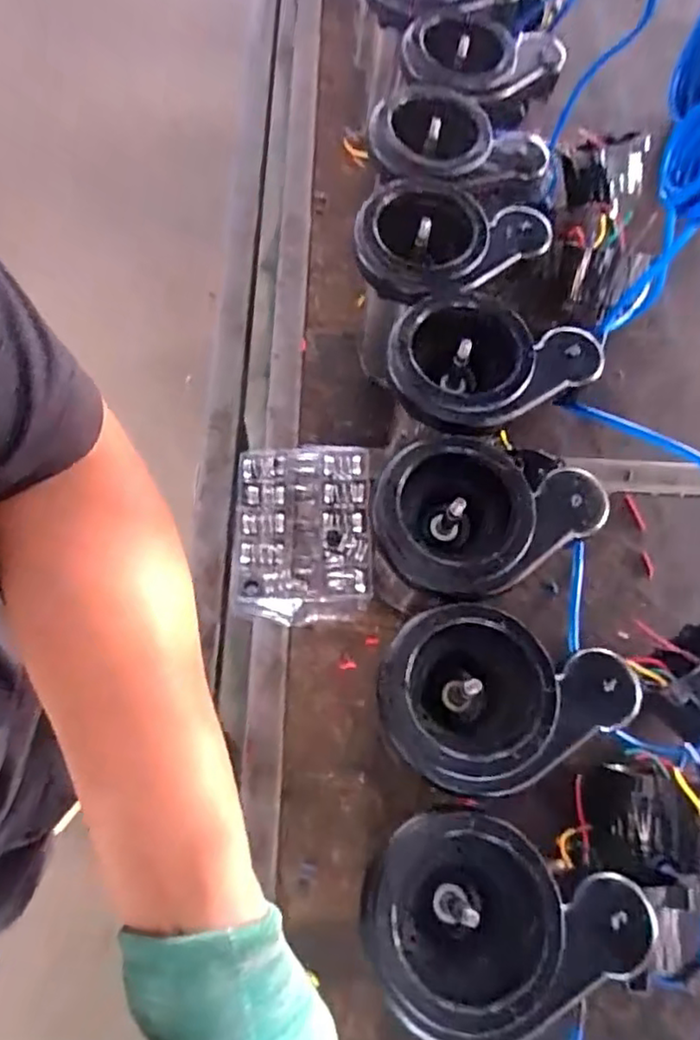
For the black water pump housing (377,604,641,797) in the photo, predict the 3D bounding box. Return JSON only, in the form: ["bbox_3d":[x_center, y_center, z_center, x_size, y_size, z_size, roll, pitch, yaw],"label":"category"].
[{"bbox_3d":[0.105,0.127,0.434,0.168,0.058,0.116,10,66,4],"label":"black water pump housing"}]

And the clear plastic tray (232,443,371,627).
[{"bbox_3d":[-0.046,0.014,0.633,0.127,0.038,0.171,-1,66,-1],"label":"clear plastic tray"}]

